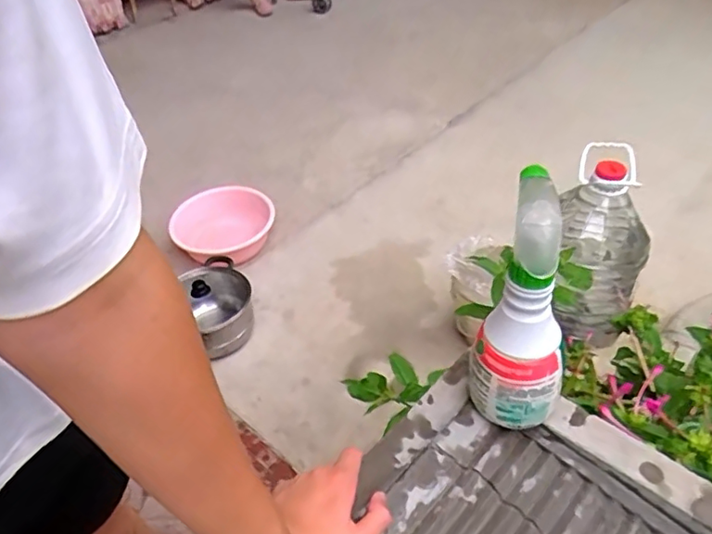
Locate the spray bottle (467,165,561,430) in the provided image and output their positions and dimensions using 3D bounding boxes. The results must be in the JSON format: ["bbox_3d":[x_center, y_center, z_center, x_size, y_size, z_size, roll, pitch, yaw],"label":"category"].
[{"bbox_3d":[0.134,0.030,0.467,0.074,0.193,0.093,12,45,20],"label":"spray bottle"}]

